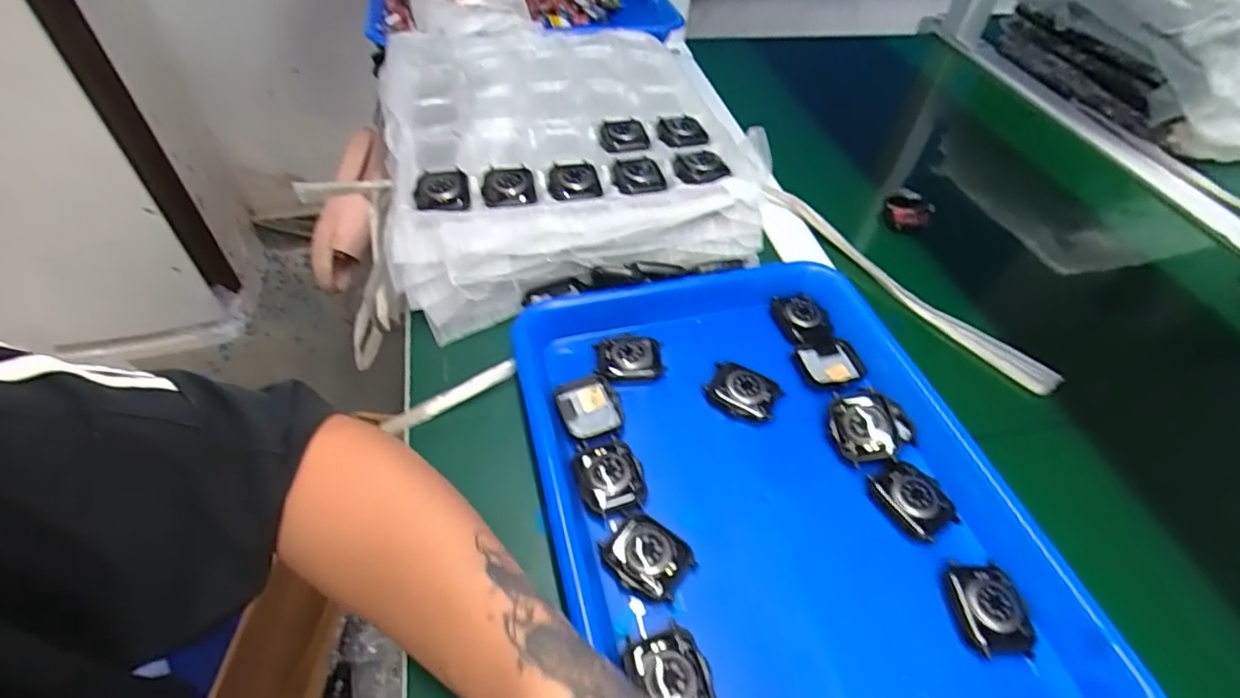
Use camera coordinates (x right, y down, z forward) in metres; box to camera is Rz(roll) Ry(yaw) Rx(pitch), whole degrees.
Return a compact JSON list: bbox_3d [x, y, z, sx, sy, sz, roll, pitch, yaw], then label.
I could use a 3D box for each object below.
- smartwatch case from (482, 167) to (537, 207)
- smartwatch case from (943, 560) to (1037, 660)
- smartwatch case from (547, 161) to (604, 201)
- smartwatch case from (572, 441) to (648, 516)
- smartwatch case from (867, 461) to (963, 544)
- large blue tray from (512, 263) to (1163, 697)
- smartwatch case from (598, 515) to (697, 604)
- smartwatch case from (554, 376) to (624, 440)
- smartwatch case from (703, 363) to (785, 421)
[{"bbox_3d":[-0.082,-0.118,0.439,0.037,0.014,0.042,-6,49,-9],"label":"smartwatch case"},{"bbox_3d":[0.191,0.133,0.305,0.034,0.010,0.045,3,49,-1],"label":"smartwatch case"},{"bbox_3d":[-0.034,-0.126,0.442,0.038,0.007,0.044,-5,49,-8],"label":"smartwatch case"},{"bbox_3d":[-0.006,0.073,0.345,0.038,0.010,0.042,-12,51,-14],"label":"smartwatch case"},{"bbox_3d":[0.172,0.087,0.344,0.035,0.010,0.043,-20,53,-20],"label":"smartwatch case"},{"bbox_3d":[0.091,0.079,0.340,0.256,0.028,0.322,-10,50,-13],"label":"large blue tray"},{"bbox_3d":[0.015,0.110,0.315,0.044,0.007,0.037,30,53,21],"label":"smartwatch case"},{"bbox_3d":[-0.019,0.038,0.378,0.037,0.008,0.043,-14,51,-16],"label":"smartwatch case"},{"bbox_3d":[0.080,0.028,0.387,0.045,0.009,0.032,23,51,16],"label":"smartwatch case"}]

